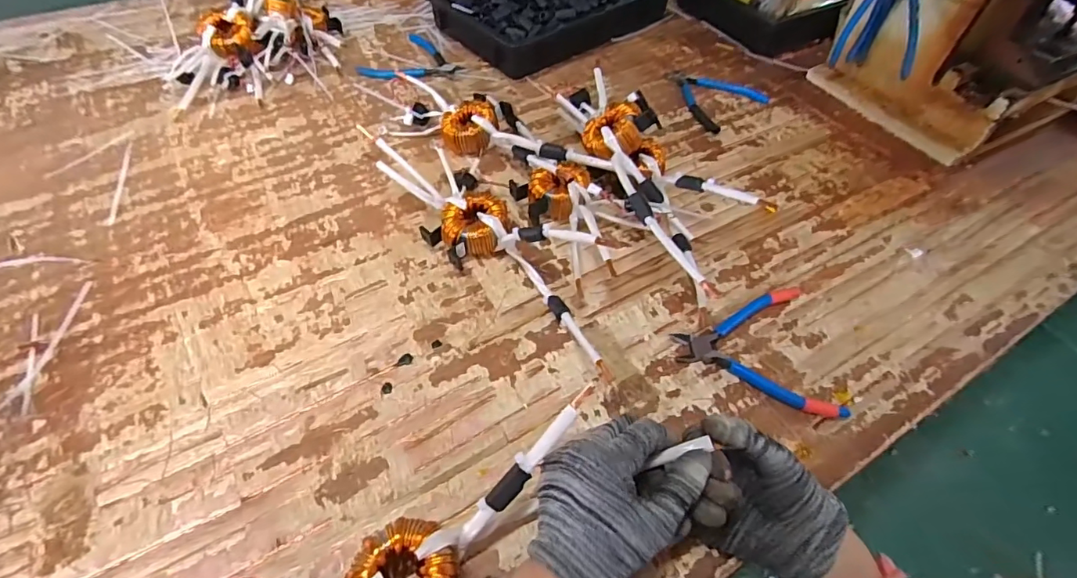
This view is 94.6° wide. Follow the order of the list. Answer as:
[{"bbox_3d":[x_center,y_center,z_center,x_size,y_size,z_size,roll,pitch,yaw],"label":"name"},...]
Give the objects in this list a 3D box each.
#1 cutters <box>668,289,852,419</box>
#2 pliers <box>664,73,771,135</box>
[{"bbox_3d":[0.195,0.054,0.462,0.130,0.017,0.133,3,52,-1],"label":"cutters"},{"bbox_3d":[0.274,-0.288,0.739,0.115,0.018,0.159,-9,53,-9],"label":"pliers"}]

